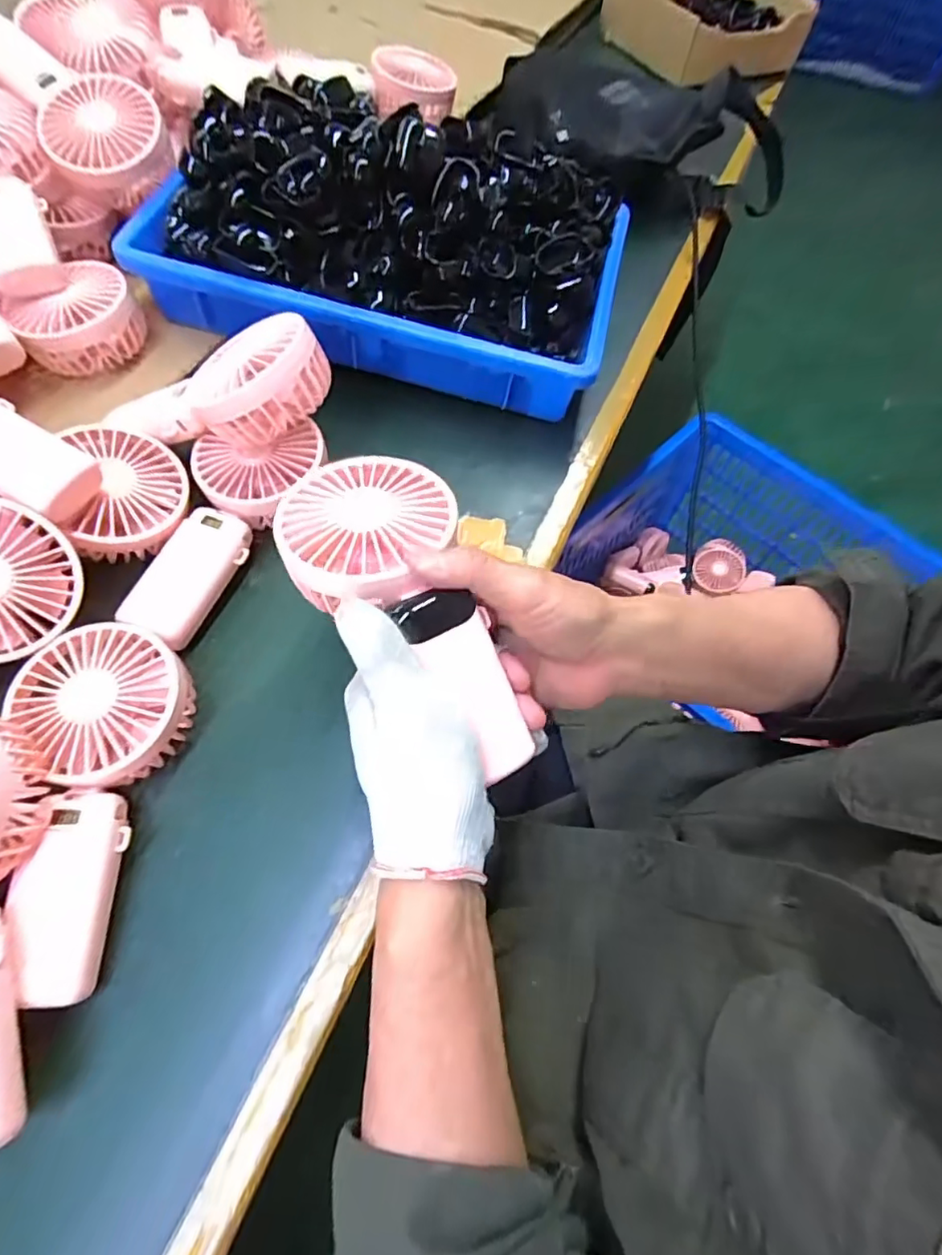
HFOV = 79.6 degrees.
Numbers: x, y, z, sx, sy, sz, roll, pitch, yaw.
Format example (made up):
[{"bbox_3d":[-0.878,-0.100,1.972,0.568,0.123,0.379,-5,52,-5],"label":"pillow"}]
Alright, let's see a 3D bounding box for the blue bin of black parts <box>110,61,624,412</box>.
[{"bbox_3d":[-0.058,-0.317,0.455,0.351,0.101,0.221,12,62,2],"label":"blue bin of black parts"}]

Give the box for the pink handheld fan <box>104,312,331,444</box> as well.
[{"bbox_3d":[-0.169,-0.153,0.370,0.164,0.042,0.089,-3,60,21],"label":"pink handheld fan"}]

